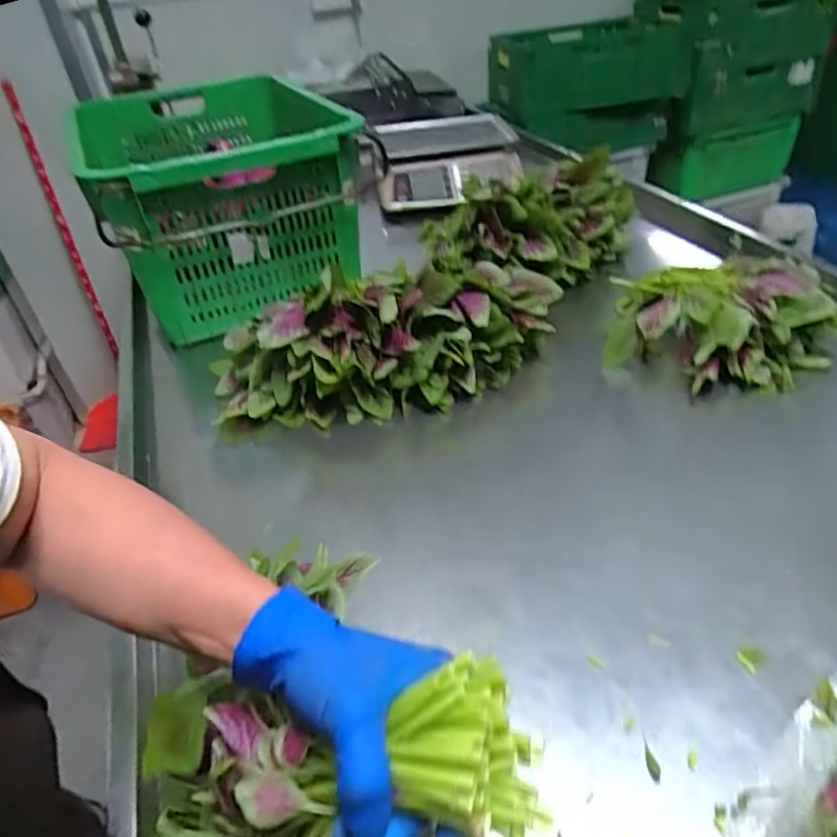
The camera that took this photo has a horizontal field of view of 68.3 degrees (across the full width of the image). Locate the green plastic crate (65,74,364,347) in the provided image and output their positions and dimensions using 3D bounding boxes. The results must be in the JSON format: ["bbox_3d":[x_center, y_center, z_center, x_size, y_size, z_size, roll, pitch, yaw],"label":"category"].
[{"bbox_3d":[-0.371,-0.415,1.132,0.392,0.276,0.632,-22,41,-18],"label":"green plastic crate"}]

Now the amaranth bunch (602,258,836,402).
[{"bbox_3d":[0.420,-0.124,0.870,0.304,0.121,0.219,14,43,23],"label":"amaranth bunch"}]

